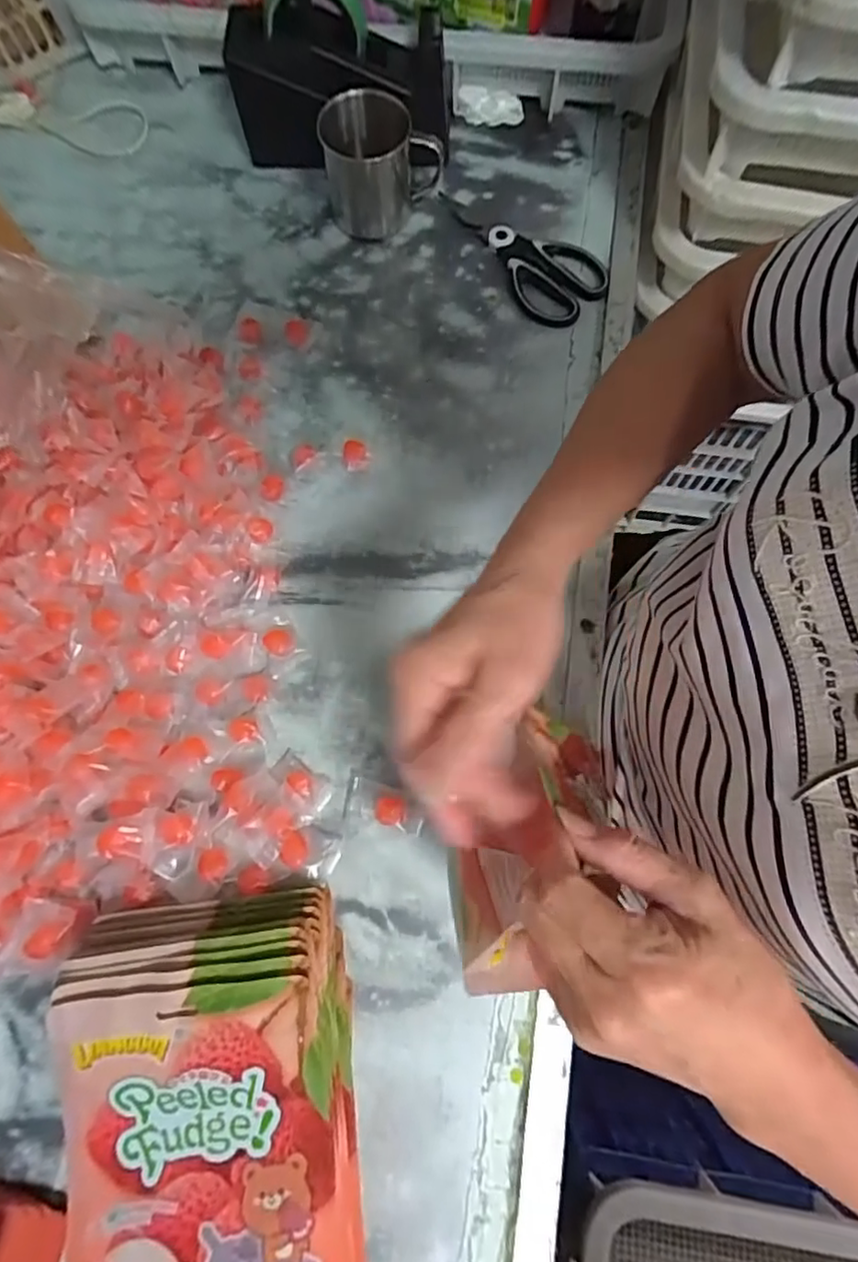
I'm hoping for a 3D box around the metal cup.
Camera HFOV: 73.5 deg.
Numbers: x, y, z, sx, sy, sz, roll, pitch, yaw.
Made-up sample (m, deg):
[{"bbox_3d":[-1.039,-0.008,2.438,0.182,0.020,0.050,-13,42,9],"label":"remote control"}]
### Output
[{"bbox_3d":[-0.046,-0.437,0.539,0.111,0.083,0.085,6,75,3],"label":"metal cup"}]

